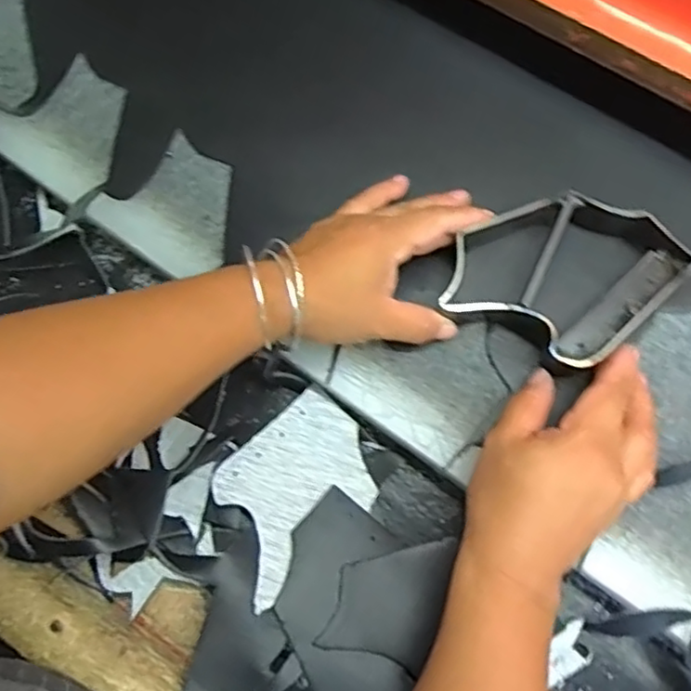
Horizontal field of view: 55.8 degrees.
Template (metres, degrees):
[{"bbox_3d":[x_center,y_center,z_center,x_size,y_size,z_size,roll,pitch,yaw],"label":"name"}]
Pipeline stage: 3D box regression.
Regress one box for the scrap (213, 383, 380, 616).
[{"bbox_3d":[-0.035,0.094,0.429,0.118,0.014,0.085,-41,74,-15],"label":"scrap"}]

